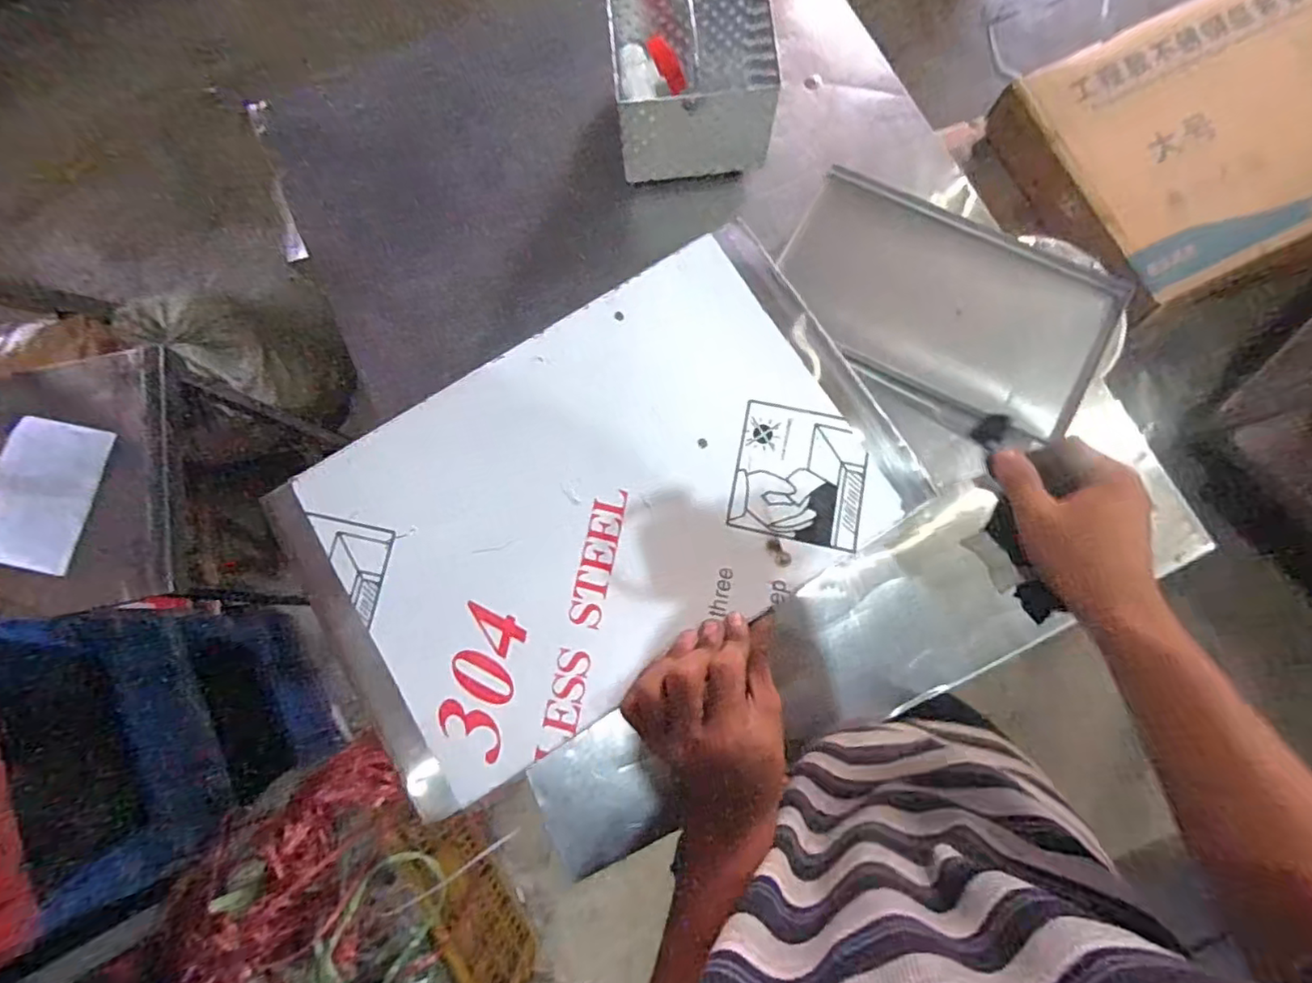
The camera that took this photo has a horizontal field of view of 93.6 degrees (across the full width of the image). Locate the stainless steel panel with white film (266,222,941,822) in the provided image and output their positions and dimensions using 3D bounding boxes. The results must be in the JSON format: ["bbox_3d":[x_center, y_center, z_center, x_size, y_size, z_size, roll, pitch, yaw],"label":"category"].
[{"bbox_3d":[-0.038,0.005,0.425,0.397,0.017,0.243,-32,80,-5],"label":"stainless steel panel with white film"}]

